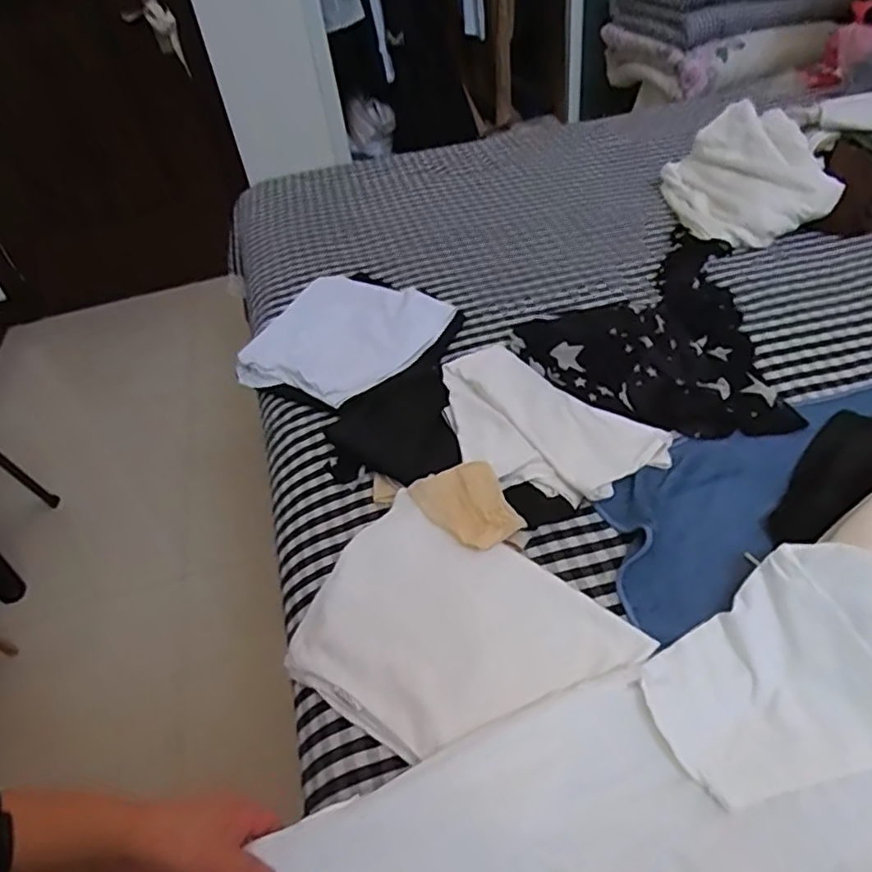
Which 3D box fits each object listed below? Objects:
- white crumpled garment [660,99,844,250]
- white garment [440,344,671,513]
[{"bbox_3d":[0.557,-0.473,1.170,0.237,0.125,0.316,-6,44,3],"label":"white crumpled garment"},{"bbox_3d":[0.140,-0.018,0.776,0.272,0.071,0.187,8,46,17],"label":"white garment"}]

